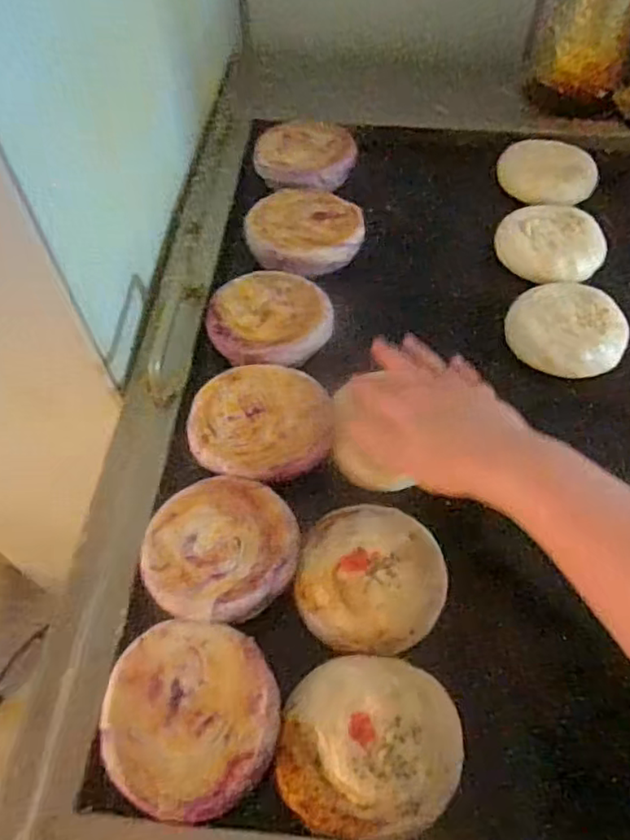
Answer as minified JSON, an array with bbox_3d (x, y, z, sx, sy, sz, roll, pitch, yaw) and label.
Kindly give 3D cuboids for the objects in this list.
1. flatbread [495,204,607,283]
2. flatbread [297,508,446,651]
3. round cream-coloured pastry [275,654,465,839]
[{"bbox_3d":[0.228,-0.170,0.599,0.091,0.028,0.091,0,56,0],"label":"flatbread"},{"bbox_3d":[0.038,0.103,0.413,0.096,0.021,0.096,0,56,0],"label":"flatbread"},{"bbox_3d":[0.033,0.186,0.359,0.101,0.014,0.092,0,56,0],"label":"round cream-coloured pastry"}]

